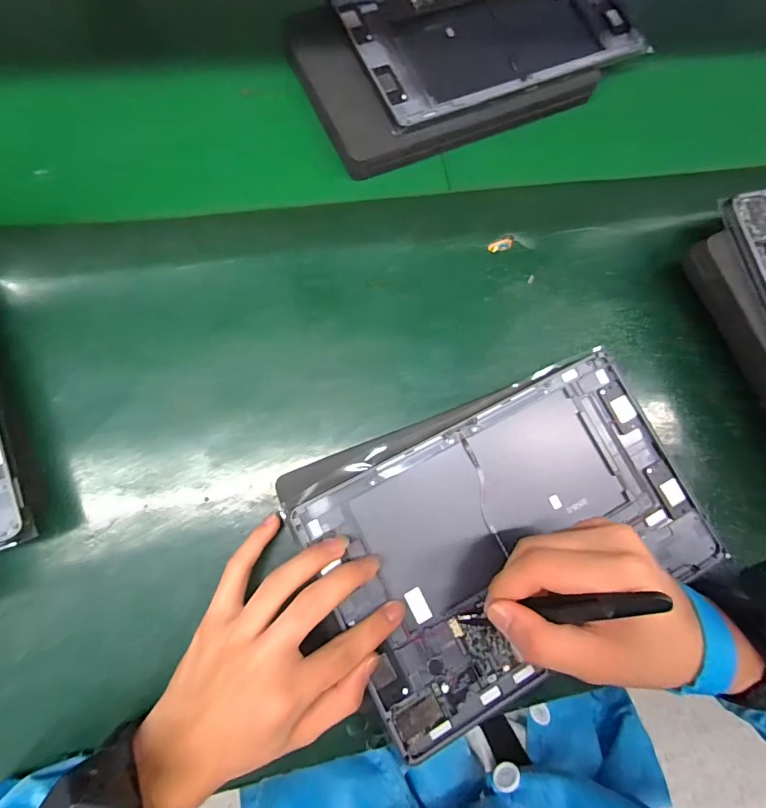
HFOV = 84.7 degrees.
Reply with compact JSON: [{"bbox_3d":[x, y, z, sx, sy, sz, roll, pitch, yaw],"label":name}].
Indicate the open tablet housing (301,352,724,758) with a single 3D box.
[{"bbox_3d":[0.090,0.088,0.283,0.249,0.013,0.161,-27,85,-8],"label":"open tablet housing"}]

